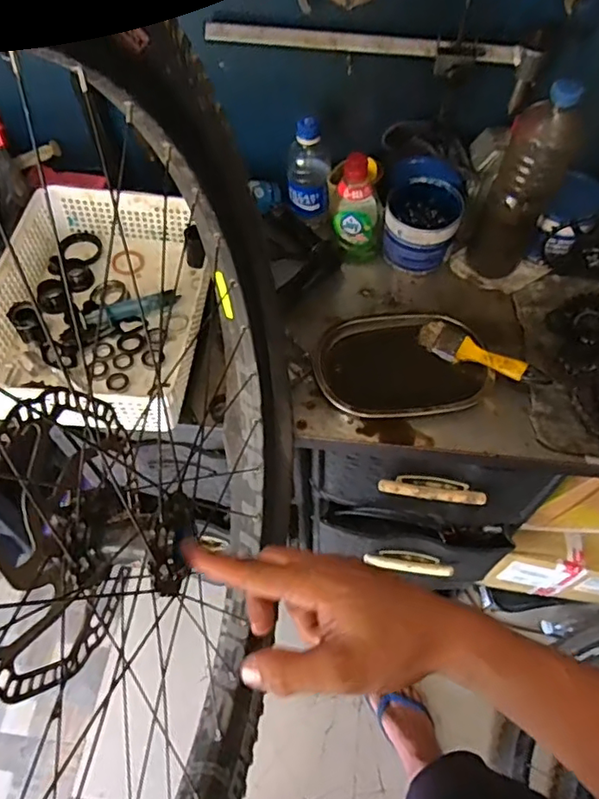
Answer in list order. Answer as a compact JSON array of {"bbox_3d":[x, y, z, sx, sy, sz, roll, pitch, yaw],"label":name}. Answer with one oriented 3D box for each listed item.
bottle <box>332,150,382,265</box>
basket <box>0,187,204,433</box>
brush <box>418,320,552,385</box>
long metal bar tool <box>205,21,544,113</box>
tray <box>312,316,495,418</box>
[{"bbox_3d":[0.082,-0.265,0.793,0.068,0.171,0.058,3,58,4],"label":"bottle"},{"bbox_3d":[-0.247,-0.123,0.716,0.240,0.084,0.325,4,58,4],"label":"basket"},{"bbox_3d":[0.226,-0.052,0.713,0.164,0.015,0.042,32,93,29],"label":"brush"},{"bbox_3d":[0.086,-0.399,0.686,0.387,0.080,0.044,6,58,6],"label":"long metal bar tool"},{"bbox_3d":[0.128,-0.039,0.720,0.215,0.044,0.144,-9,58,-4],"label":"tray"}]

